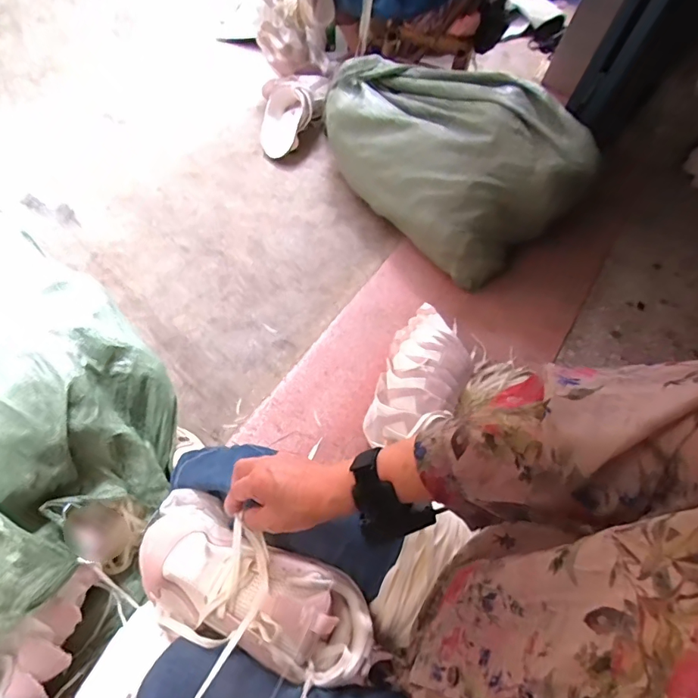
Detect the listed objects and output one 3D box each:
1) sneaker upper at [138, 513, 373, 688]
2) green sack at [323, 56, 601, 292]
[{"bbox_3d":[-0.099,0.234,0.437,0.248,0.059,0.101,19,60,11],"label":"sneaker upper"},{"bbox_3d":[0.252,-0.543,1.201,0.403,0.305,0.663,-30,68,-23],"label":"green sack"}]

